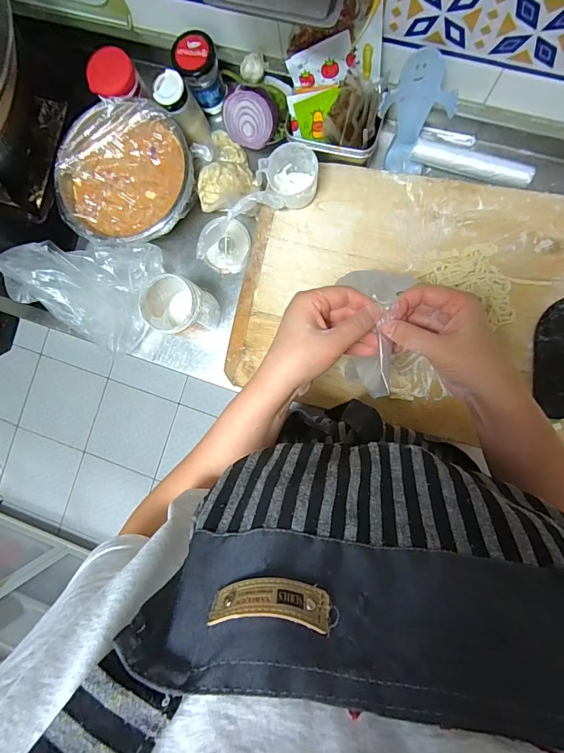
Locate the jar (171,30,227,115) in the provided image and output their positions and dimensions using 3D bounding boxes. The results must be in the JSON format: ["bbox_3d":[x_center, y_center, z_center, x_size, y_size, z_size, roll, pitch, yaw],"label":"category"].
[{"bbox_3d":[-0.123,-0.466,0.587,0.063,0.093,0.058,-20,87,7],"label":"jar"}]

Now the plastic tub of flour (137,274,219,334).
[{"bbox_3d":[-0.152,-0.103,0.580,0.089,0.110,0.082,20,92,7],"label":"plastic tub of flour"}]

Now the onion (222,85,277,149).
[{"bbox_3d":[-0.046,-0.381,0.555,0.074,0.042,0.072,22,132,-10],"label":"onion"}]

